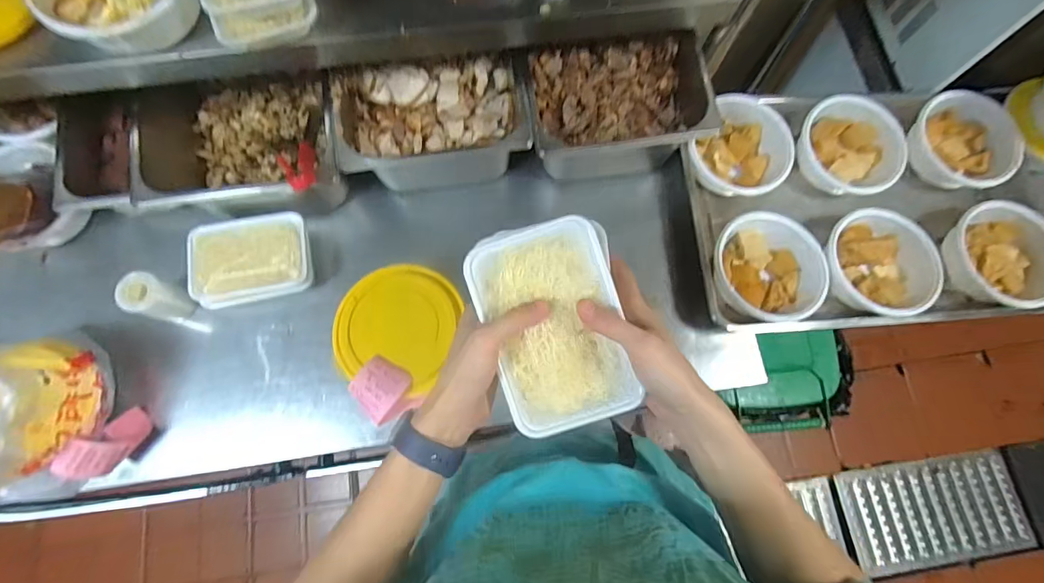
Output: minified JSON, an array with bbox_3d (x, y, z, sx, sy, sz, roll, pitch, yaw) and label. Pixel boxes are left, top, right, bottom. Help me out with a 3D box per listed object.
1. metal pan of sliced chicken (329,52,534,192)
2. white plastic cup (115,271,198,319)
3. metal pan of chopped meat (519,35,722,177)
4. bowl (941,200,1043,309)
[{"bbox_3d":[-0.131,-0.253,0.688,0.268,0.122,0.209,-9,77,-3],"label":"metal pan of sliced chicken"},{"bbox_3d":[-0.522,0.012,0.664,0.061,0.093,0.058,0,76,-1],"label":"white plastic cup"},{"bbox_3d":[0.138,-0.278,0.700,0.263,0.108,0.184,-7,76,-3],"label":"metal pan of chopped meat"},{"bbox_3d":[0.772,-0.059,0.750,0.156,0.074,0.165,0,76,-1],"label":"bowl"}]

